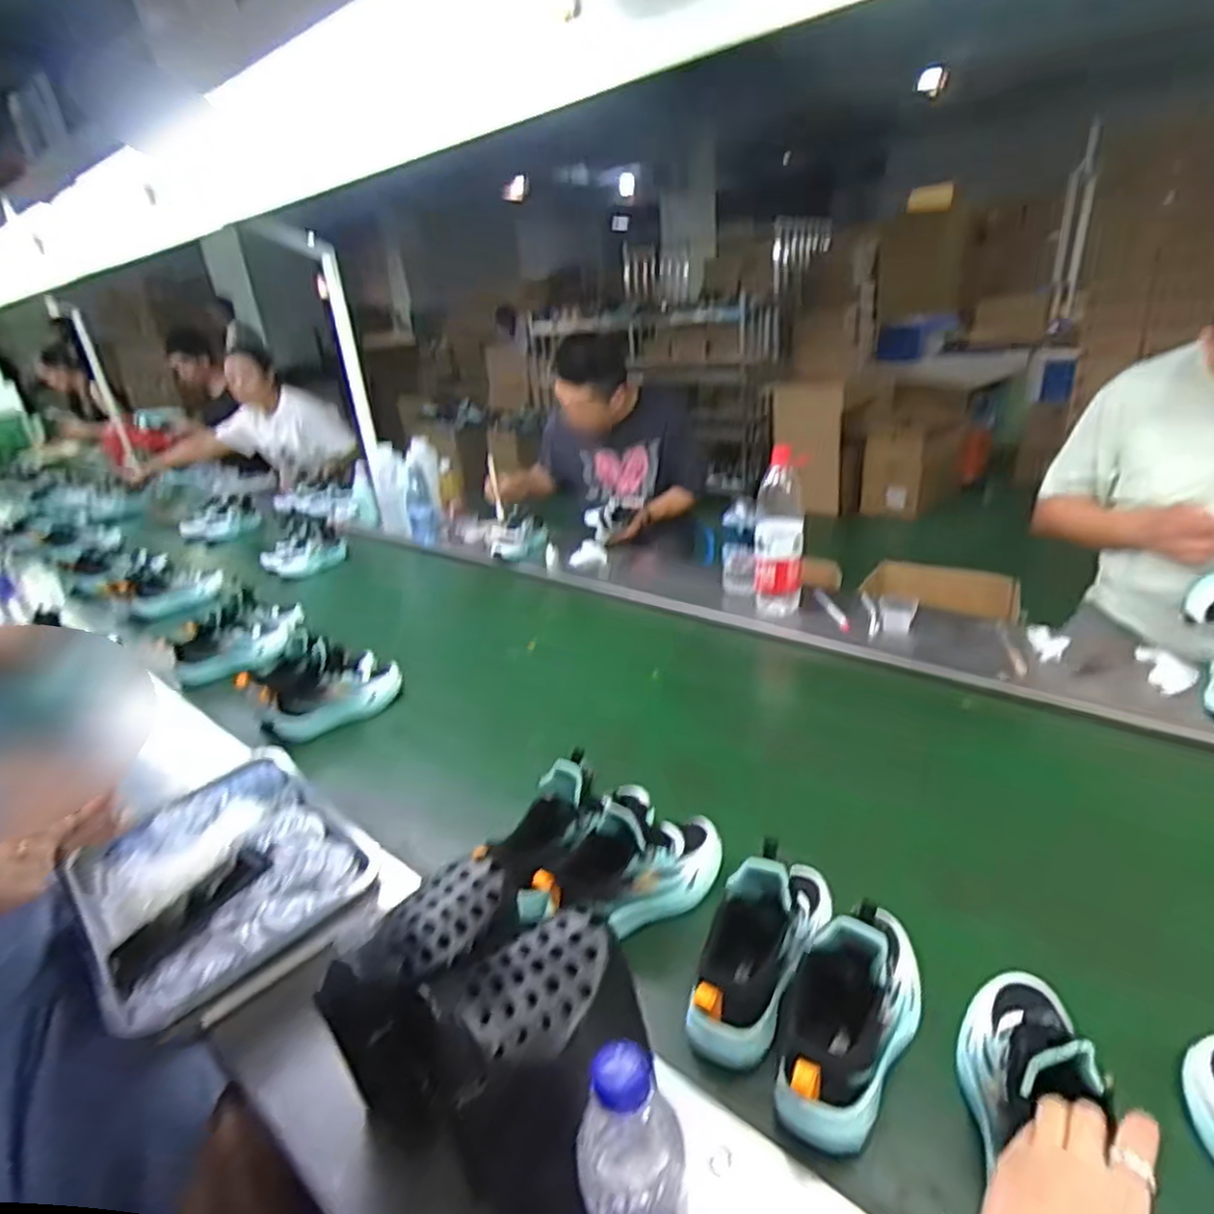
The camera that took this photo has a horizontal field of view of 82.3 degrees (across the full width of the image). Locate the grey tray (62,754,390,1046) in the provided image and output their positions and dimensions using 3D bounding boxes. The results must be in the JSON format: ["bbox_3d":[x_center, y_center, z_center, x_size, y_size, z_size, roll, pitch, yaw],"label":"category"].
[{"bbox_3d":[-0.426,0.282,0.760,0.314,0.053,0.252,19,34,42],"label":"grey tray"}]

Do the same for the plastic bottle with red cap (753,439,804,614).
[{"bbox_3d":[0.326,-0.130,1.316,0.089,0.285,0.074,2,26,16],"label":"plastic bottle with red cap"}]

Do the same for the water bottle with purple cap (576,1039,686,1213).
[{"bbox_3d":[0.018,0.356,0.408,0.057,0.249,0.059,-7,25,-2],"label":"water bottle with purple cap"}]

